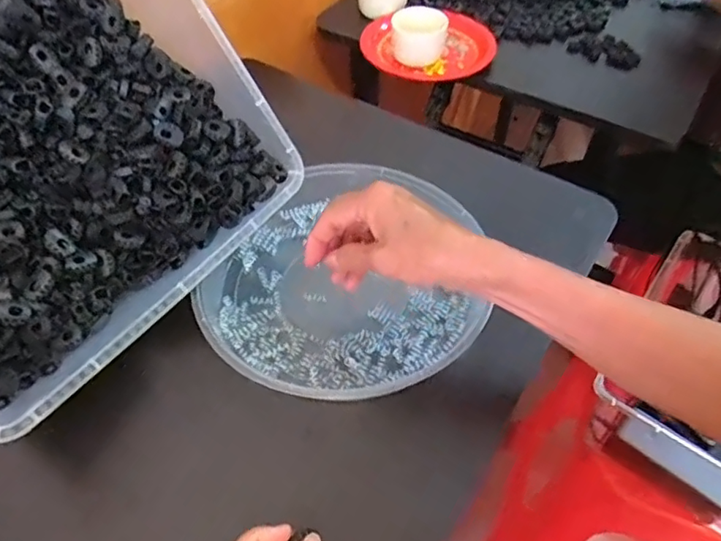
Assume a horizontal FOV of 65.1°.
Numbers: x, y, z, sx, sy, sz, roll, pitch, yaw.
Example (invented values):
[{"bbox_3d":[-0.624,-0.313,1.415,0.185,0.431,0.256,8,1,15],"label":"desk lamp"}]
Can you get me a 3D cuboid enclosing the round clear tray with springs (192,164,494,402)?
[{"bbox_3d":[-0.007,0.008,0.459,0.212,0.039,0.228,1,50,-1],"label":"round clear tray with springs"}]

